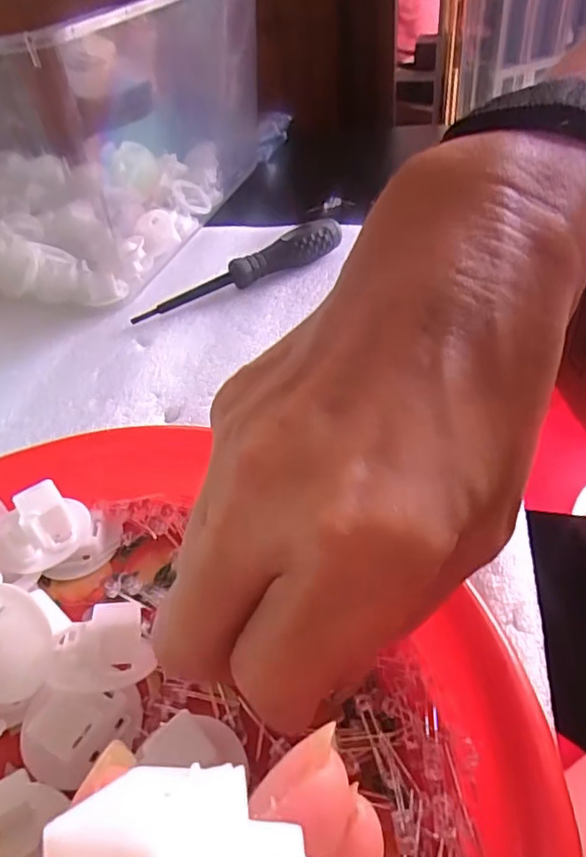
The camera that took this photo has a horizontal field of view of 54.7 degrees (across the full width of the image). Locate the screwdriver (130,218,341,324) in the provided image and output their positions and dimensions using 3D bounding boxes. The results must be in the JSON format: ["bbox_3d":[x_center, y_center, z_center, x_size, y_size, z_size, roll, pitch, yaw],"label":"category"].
[{"bbox_3d":[-0.033,-0.101,0.354,0.142,0.020,0.017,-22,45,-15],"label":"screwdriver"}]

